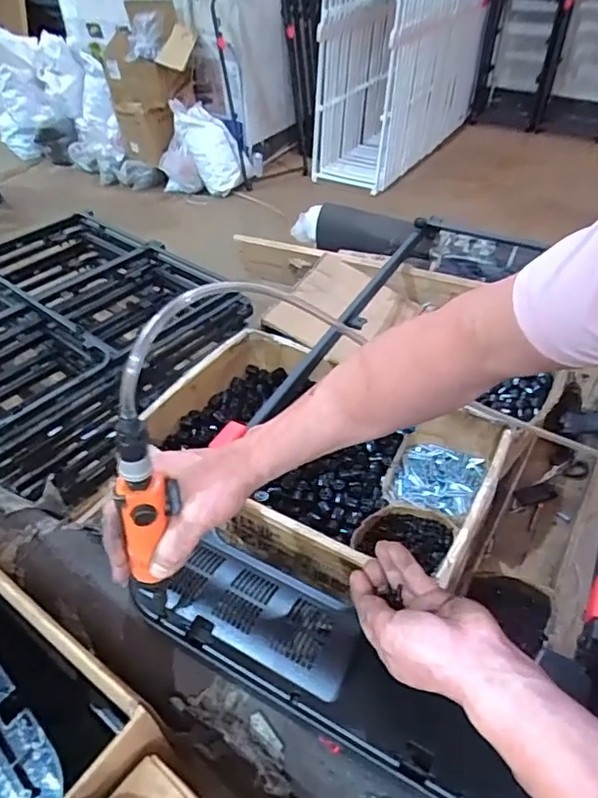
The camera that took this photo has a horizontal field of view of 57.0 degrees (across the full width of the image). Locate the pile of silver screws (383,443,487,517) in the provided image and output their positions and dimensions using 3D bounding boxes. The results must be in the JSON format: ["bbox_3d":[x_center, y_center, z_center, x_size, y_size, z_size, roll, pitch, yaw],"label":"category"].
[{"bbox_3d":[0.216,0.132,0.901,0.132,0.028,0.138,20,47,21],"label":"pile of silver screws"}]

